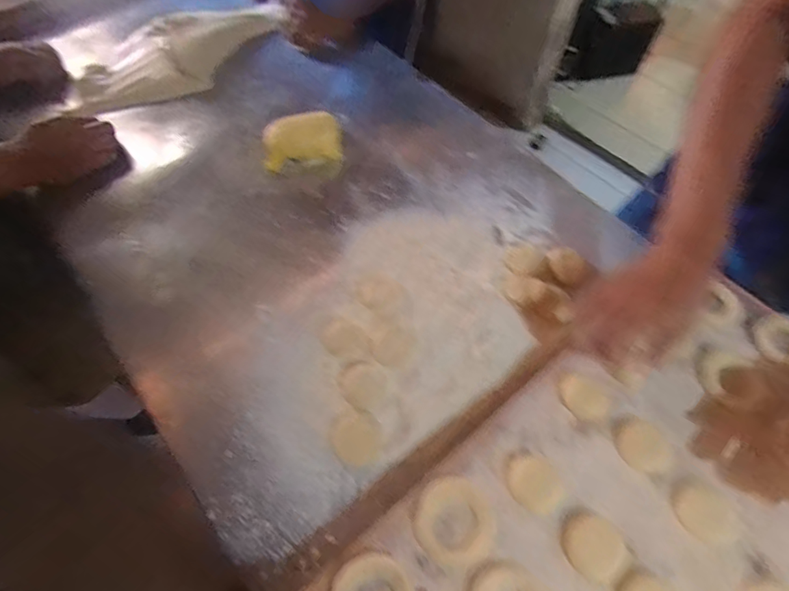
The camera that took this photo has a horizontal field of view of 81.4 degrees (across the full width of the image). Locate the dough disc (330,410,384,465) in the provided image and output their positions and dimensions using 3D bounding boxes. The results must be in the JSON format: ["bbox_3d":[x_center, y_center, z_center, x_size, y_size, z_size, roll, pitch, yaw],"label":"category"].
[{"bbox_3d":[-0.040,0.152,0.493,0.052,0.006,0.054,1,58,-2],"label":"dough disc"}]

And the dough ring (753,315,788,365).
[{"bbox_3d":[0.432,0.050,0.509,0.065,0.009,0.059,-1,58,-3],"label":"dough ring"}]

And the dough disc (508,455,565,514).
[{"bbox_3d":[0.130,0.172,0.423,0.047,0.006,0.049,1,58,-2],"label":"dough disc"}]

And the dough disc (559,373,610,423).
[{"bbox_3d":[0.195,0.106,0.474,0.051,0.008,0.041,34,63,17],"label":"dough disc"}]

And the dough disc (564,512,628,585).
[{"bbox_3d":[0.172,0.217,0.395,0.052,0.005,0.048,1,58,-2],"label":"dough disc"}]

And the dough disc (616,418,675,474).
[{"bbox_3d":[0.244,0.148,0.449,0.052,0.013,0.048,1,58,-2],"label":"dough disc"}]

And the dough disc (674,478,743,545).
[{"bbox_3d":[0.287,0.200,0.421,0.058,0.005,0.050,27,61,14],"label":"dough disc"}]

